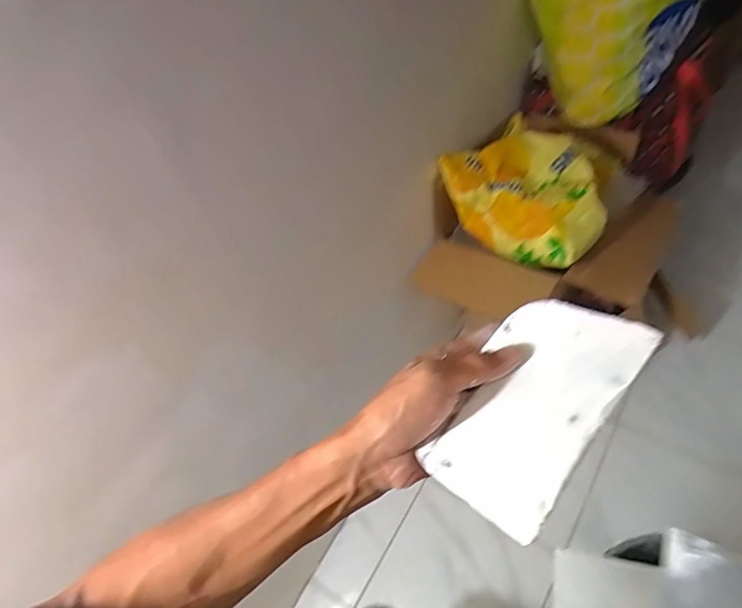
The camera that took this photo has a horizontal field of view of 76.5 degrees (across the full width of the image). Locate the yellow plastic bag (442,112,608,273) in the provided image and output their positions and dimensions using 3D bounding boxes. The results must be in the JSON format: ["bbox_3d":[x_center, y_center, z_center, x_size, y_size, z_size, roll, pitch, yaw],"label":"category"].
[{"bbox_3d":[0.376,-0.260,1.114,0.282,0.164,0.349,-37,59,-25],"label":"yellow plastic bag"}]

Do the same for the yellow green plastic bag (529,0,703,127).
[{"bbox_3d":[0.599,-0.735,1.189,0.402,0.469,0.226,12,52,10],"label":"yellow green plastic bag"}]

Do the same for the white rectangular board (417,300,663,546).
[{"bbox_3d":[0.097,0.059,0.289,0.143,0.004,0.088,-49,38,-16],"label":"white rectangular board"}]

